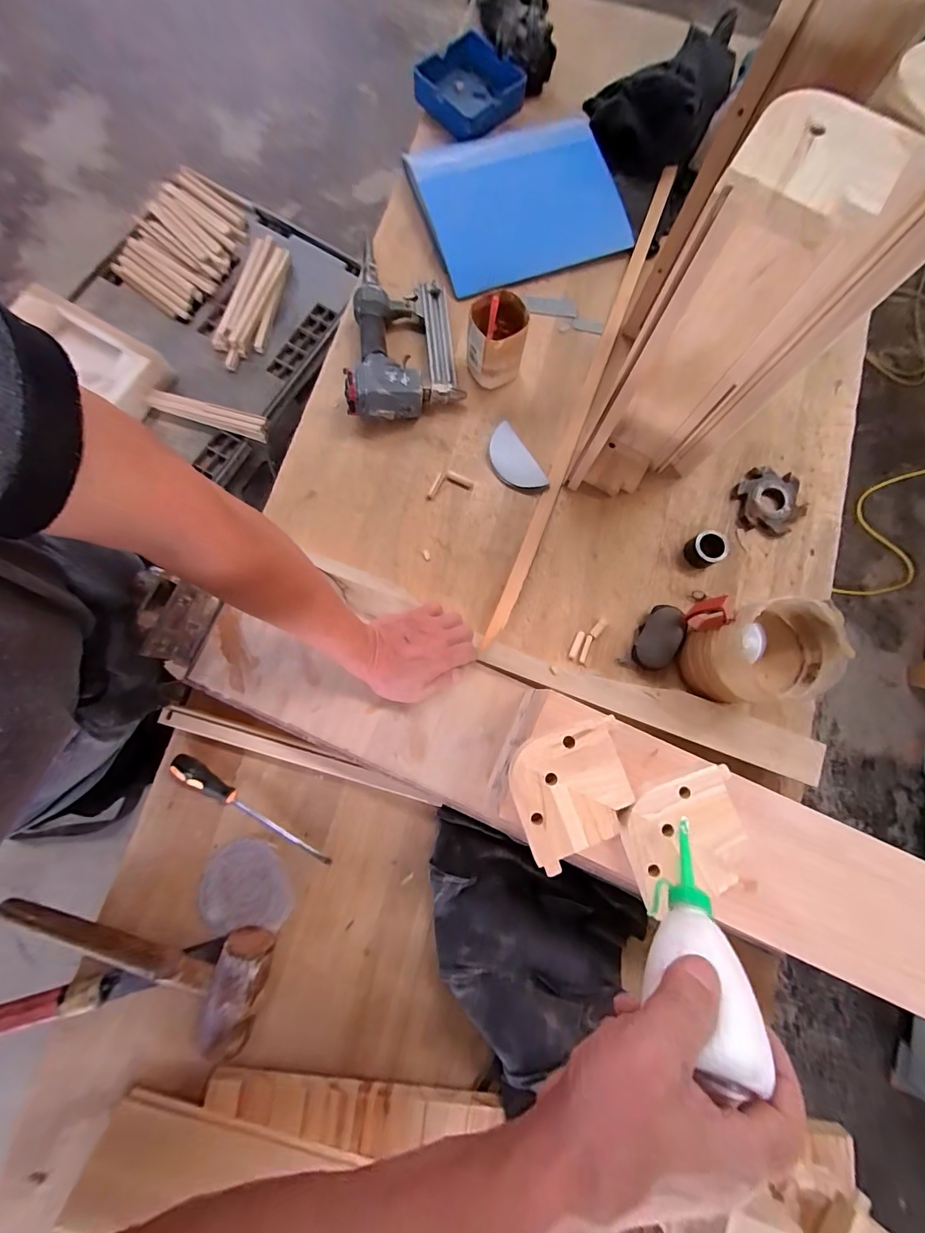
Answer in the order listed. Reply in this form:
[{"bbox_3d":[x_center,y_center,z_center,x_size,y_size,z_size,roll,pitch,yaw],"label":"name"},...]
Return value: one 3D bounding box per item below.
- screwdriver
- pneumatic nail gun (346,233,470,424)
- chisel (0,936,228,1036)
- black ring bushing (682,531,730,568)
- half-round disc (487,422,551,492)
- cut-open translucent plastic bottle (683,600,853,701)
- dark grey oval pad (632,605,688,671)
[{"bbox_3d":[-0.271,0.253,0.543,0.236,0.027,0.029,37,80,-2],"label":"screwdriver"},{"bbox_3d":[-0.091,-0.431,0.642,0.164,0.070,0.278,-3,81,-2],"label":"pneumatic nail gun"},{"bbox_3d":[-0.421,0.435,0.492,0.285,0.026,0.034,-17,82,-4],"label":"chisel"},{"bbox_3d":[0.353,-0.096,0.609,0.050,0.030,0.045,-22,82,-5],"label":"black ring bushing"},{"bbox_3d":[0.075,-0.235,0.636,0.053,0.015,0.118,-28,83,-6],"label":"half-round disc"},{"bbox_3d":[0.363,0.046,0.521,0.134,0.101,0.117,-8,81,-3],"label":"cut-open translucent plastic bottle"},{"bbox_3d":[0.272,0.030,0.580,0.054,0.017,0.092,29,90,32],"label":"dark grey oval pad"}]

